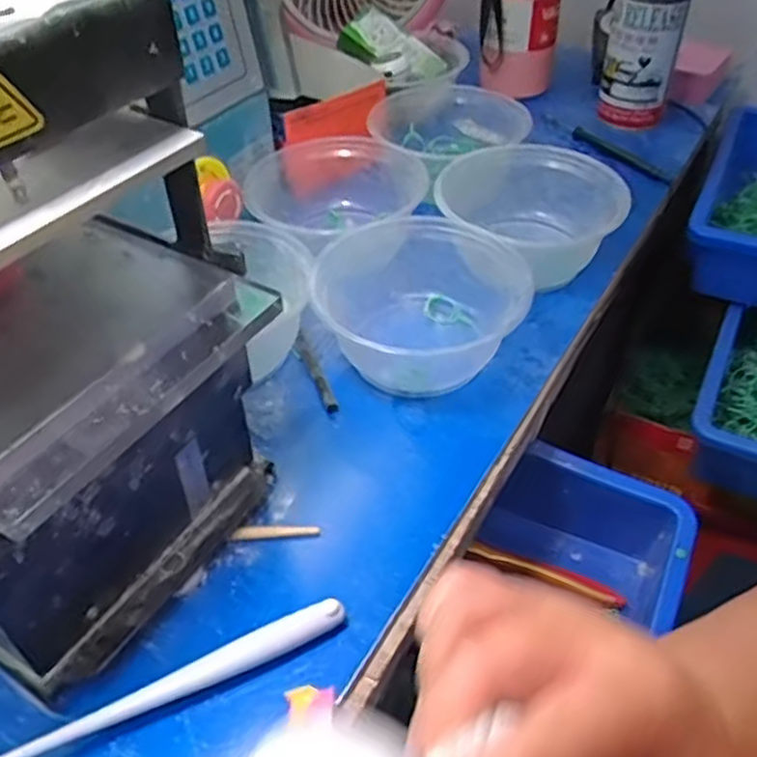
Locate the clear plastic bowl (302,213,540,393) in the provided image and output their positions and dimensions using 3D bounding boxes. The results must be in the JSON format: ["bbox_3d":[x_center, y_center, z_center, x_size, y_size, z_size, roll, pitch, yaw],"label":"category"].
[{"bbox_3d":[0.024,-0.040,0.471,0.133,0.061,0.125,0,45,0],"label":"clear plastic bowl"}]

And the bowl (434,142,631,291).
[{"bbox_3d":[0.111,-0.116,0.540,0.126,0.057,0.133,0,45,0],"label":"bowl"}]

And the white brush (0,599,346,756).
[{"bbox_3d":[-0.099,0.142,0.319,0.181,0.019,0.013,-20,48,-19],"label":"white brush"}]

